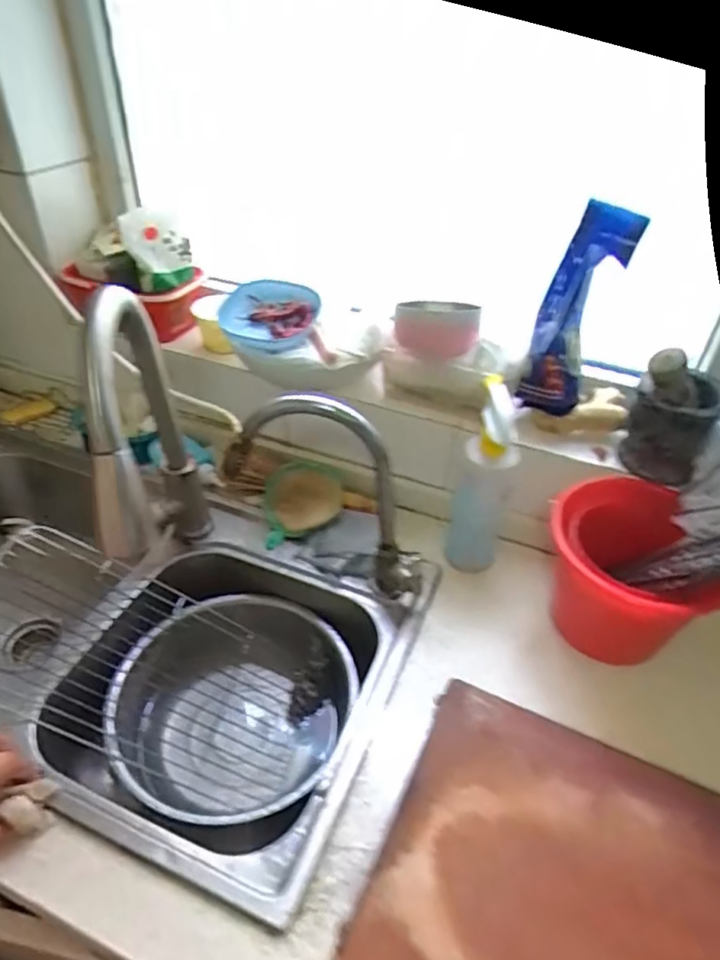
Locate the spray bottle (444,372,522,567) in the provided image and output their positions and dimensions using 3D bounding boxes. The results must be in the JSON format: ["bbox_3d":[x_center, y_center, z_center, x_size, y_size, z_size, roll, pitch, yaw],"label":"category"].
[{"bbox_3d":[0.156,0.000,0.750,0.060,0.240,0.085,14,41,13],"label":"spray bottle"}]

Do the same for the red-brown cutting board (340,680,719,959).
[{"bbox_3d":[0.213,0.354,0.490,0.387,0.020,0.275,19,45,18],"label":"red-brown cutting board"}]

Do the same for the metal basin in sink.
[{"bbox_3d":[-0.149,0.279,0.748,0.273,0.107,0.281,2,40,-2],"label":"metal basin in sink"}]

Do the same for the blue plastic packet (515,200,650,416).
[{"bbox_3d":[0.263,-0.205,0.754,0.092,0.249,0.064,9,19,-20],"label":"blue plastic packet"}]

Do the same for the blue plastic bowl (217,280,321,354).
[{"bbox_3d":[-0.124,-0.229,0.846,0.143,0.050,0.122,20,64,17],"label":"blue plastic bowl"}]

